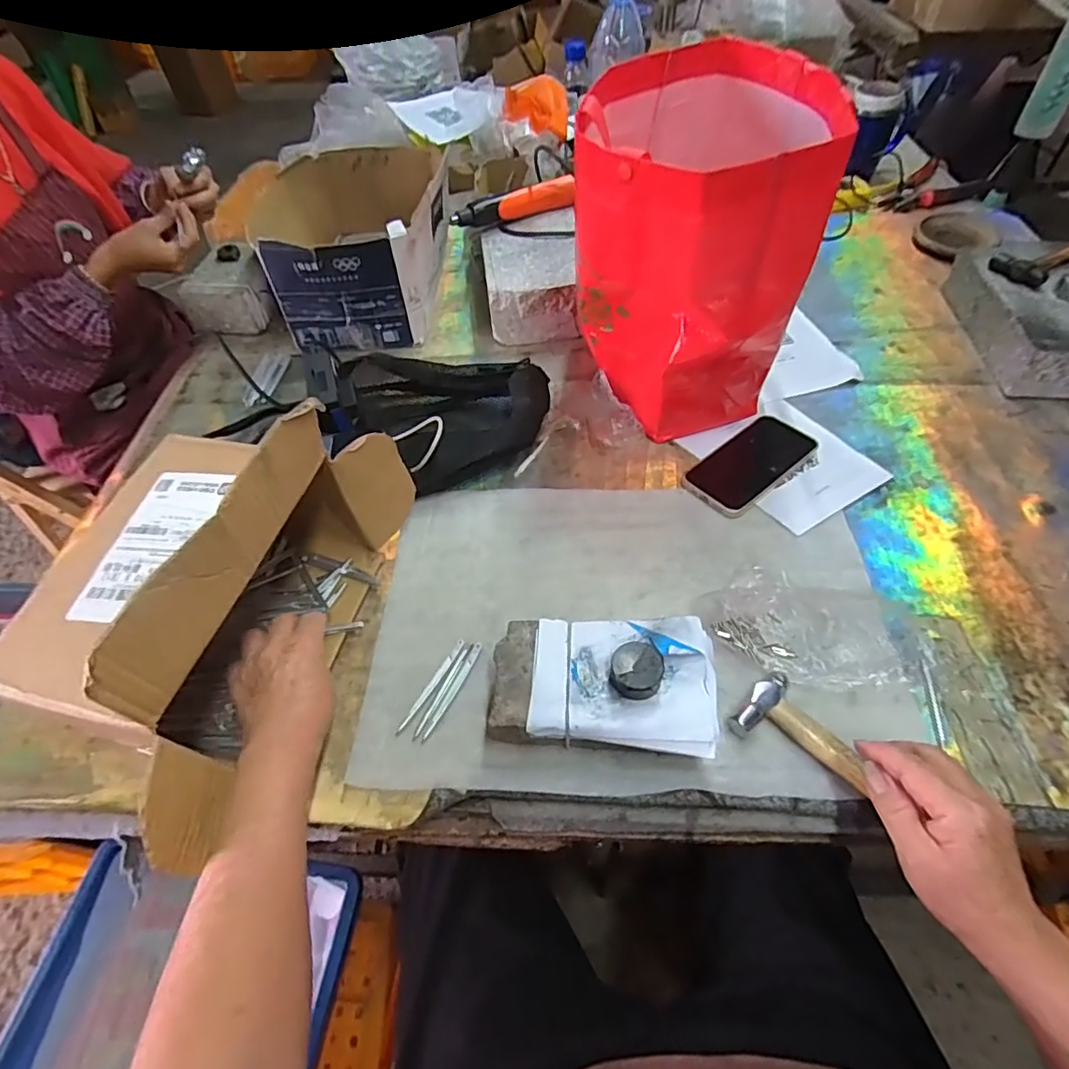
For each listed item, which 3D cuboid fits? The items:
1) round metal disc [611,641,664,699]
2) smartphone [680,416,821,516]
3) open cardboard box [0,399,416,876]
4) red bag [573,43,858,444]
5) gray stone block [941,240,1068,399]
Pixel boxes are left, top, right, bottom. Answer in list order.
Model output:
[{"bbox_3d":[0.078,0.102,0.432,0.038,0.017,0.040,-2,53,2],"label":"round metal disc"},{"bbox_3d":[0.230,-0.077,0.613,0.152,0.009,0.075,-35,57,-21],"label":"smartphone"},{"bbox_3d":[-0.241,0.038,0.428,0.165,0.201,0.318,10,53,12],"label":"open cardboard box"},{"bbox_3d":[0.162,-0.278,0.593,0.210,0.299,0.245,12,53,13],"label":"red bag"},{"bbox_3d":[0.635,-0.274,0.712,0.151,0.078,0.258,0,52,4],"label":"gray stone block"}]

